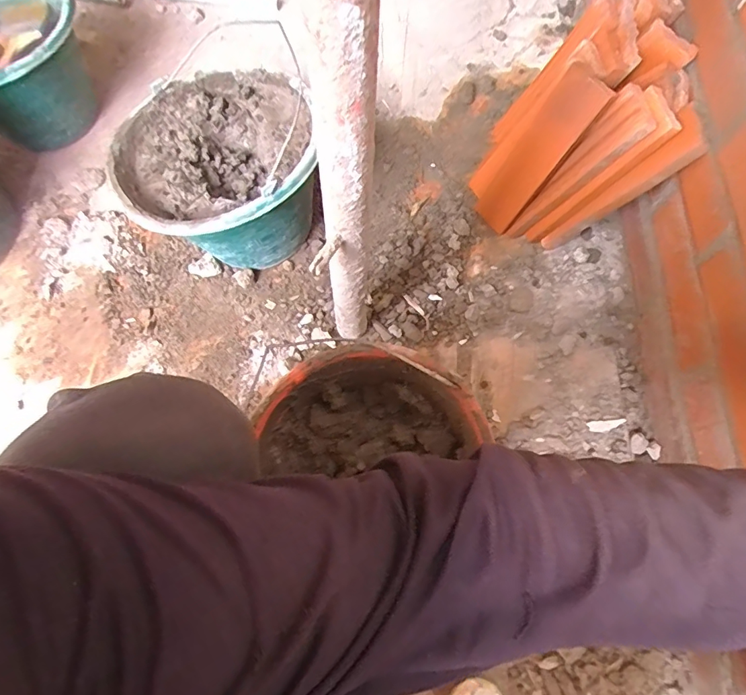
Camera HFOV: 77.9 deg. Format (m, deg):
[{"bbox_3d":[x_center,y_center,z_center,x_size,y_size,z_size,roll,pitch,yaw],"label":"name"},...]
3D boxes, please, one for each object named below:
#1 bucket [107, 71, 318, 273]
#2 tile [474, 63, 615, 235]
[{"bbox_3d":[-0.205,-0.224,0.651,0.246,0.185,0.257,-1,68,2],"label":"bucket"},{"bbox_3d":[0.218,-0.255,0.624,0.020,0.237,0.060,-34,78,-29],"label":"tile"}]

